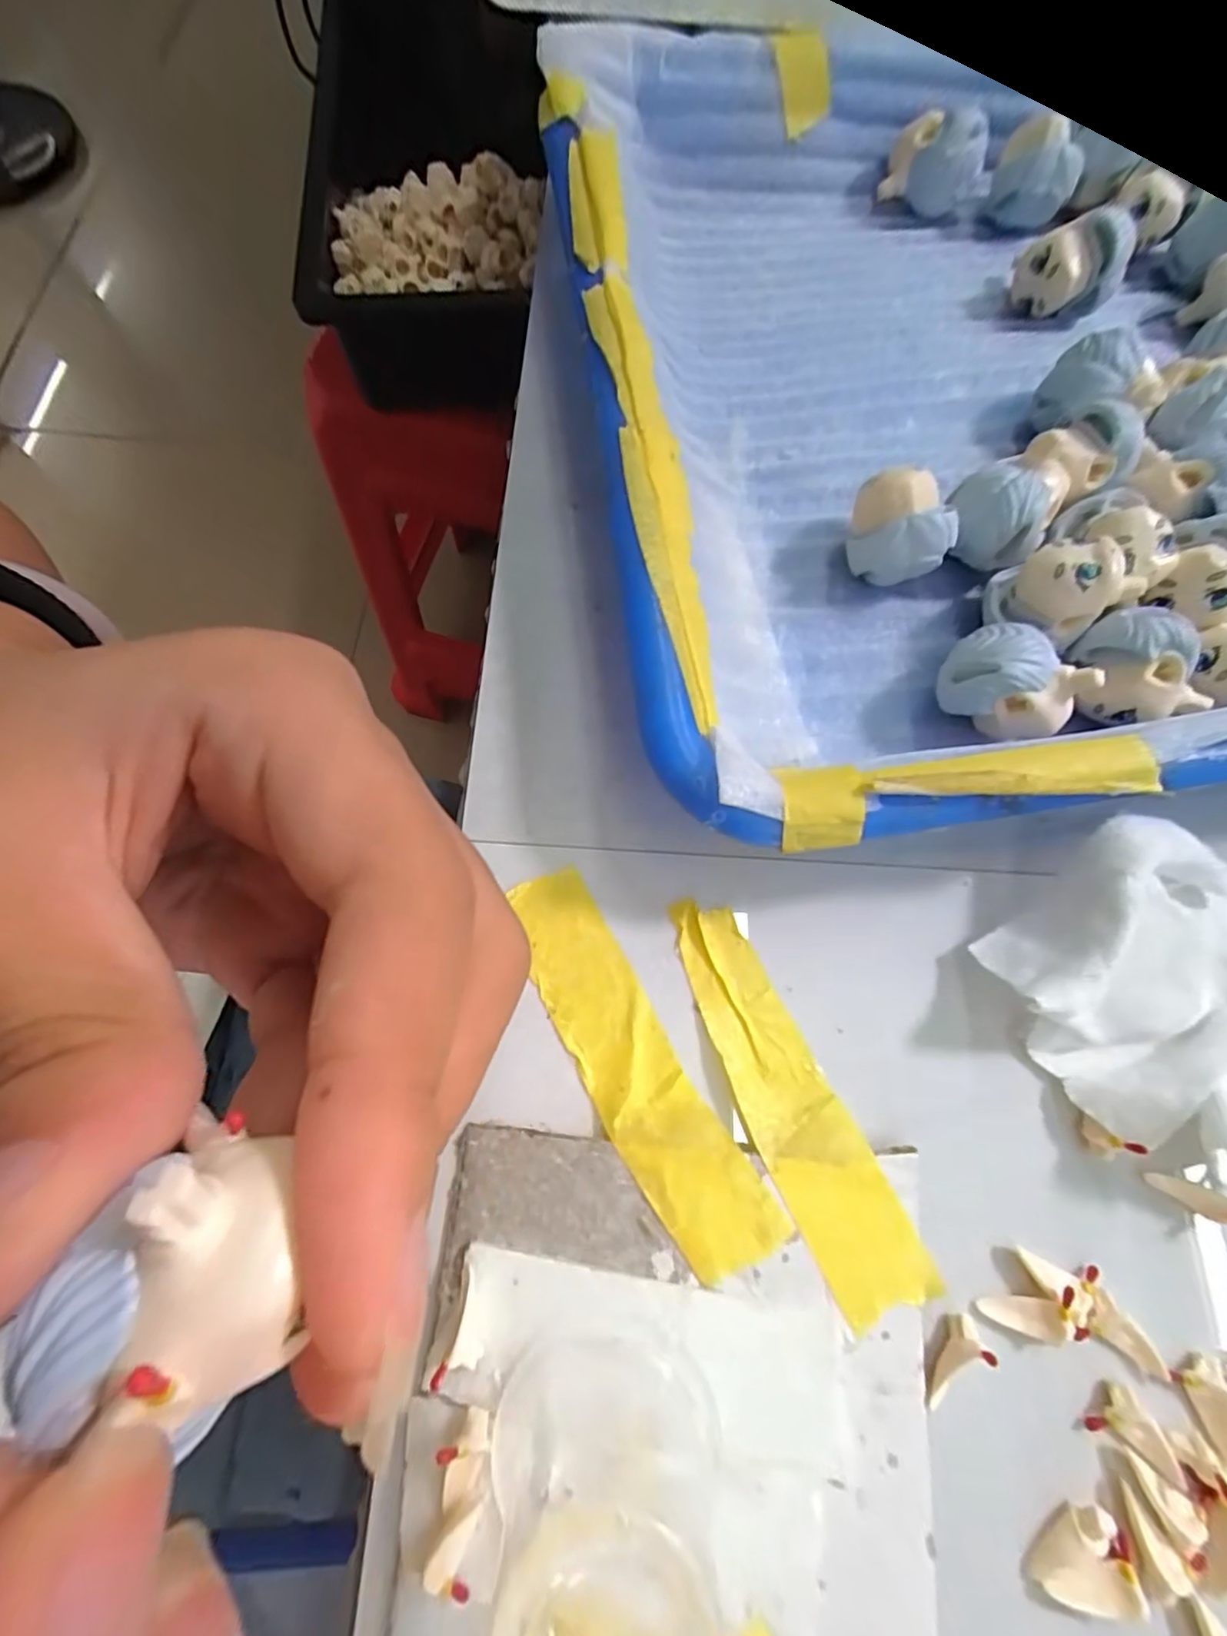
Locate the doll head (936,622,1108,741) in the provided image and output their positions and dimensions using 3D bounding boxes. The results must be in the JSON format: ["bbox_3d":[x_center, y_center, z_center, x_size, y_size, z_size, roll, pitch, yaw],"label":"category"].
[{"bbox_3d":[0.088,-0.029,0.138,0.018,0.023,0.027,-38,78,-12],"label":"doll head"}]

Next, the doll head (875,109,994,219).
[{"bbox_3d":[0.105,-0.209,0.192,0.033,0.023,0.017,23,74,6],"label":"doll head"}]

